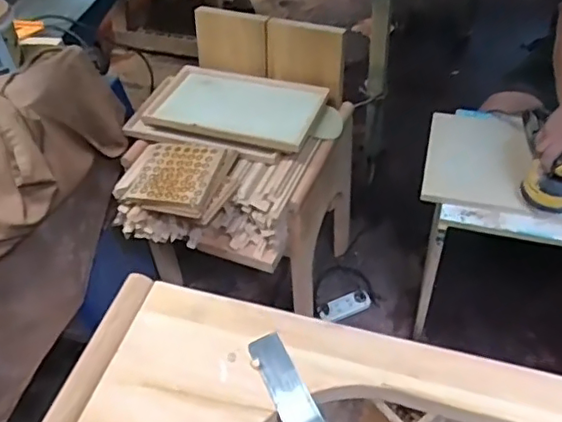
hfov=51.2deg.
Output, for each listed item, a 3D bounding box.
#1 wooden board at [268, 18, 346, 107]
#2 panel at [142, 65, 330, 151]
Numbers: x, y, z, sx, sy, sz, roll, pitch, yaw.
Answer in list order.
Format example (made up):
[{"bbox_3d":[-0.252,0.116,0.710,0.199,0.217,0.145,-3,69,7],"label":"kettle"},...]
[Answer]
[{"bbox_3d":[0.062,-0.379,1.480,0.198,0.189,0.017,13,40,17],"label":"wooden board"},{"bbox_3d":[-0.113,-0.267,1.464,0.418,0.029,0.251,12,50,16],"label":"panel"}]

